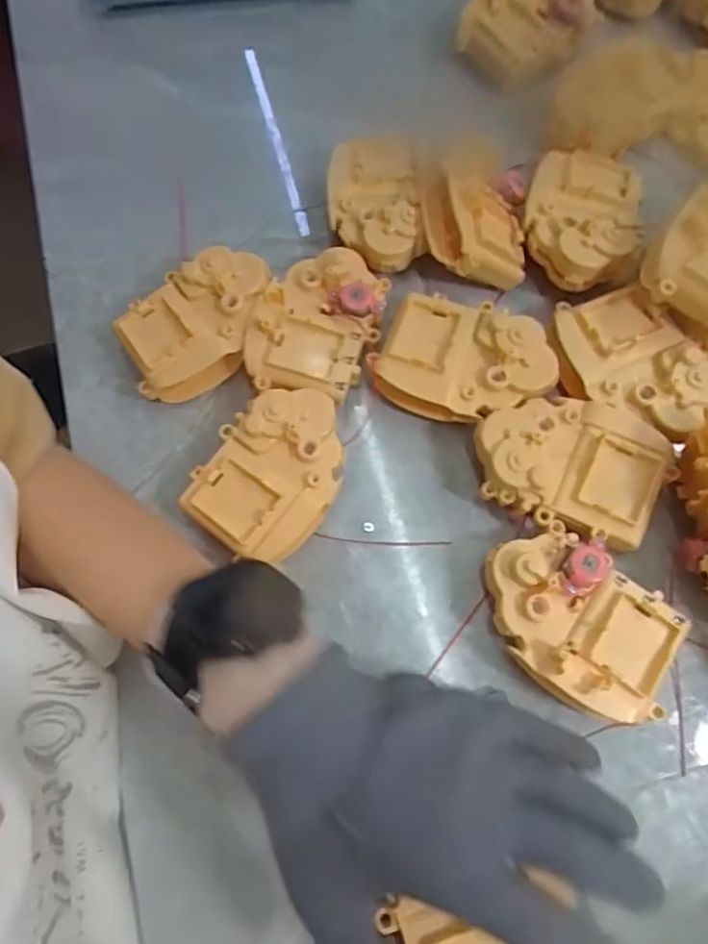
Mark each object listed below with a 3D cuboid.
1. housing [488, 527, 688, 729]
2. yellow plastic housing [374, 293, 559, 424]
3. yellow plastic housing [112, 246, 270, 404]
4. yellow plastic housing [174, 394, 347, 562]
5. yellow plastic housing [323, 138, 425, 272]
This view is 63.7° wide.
[{"bbox_3d":[0.114,0.078,0.295,0.104,0.040,0.071,37,76,13],"label":"housing"},{"bbox_3d":[0.067,-0.064,0.343,0.096,0.039,0.068,16,72,7],"label":"yellow plastic housing"},{"bbox_3d":[-0.095,-0.092,0.355,0.100,0.044,0.070,-30,72,-8],"label":"yellow plastic housing"},{"bbox_3d":[-0.044,0.001,0.324,0.071,0.037,0.095,26,73,11],"label":"yellow plastic housing"},{"bbox_3d":[0.012,-0.176,0.369,0.058,0.026,0.089,-3,70,1],"label":"yellow plastic housing"}]

